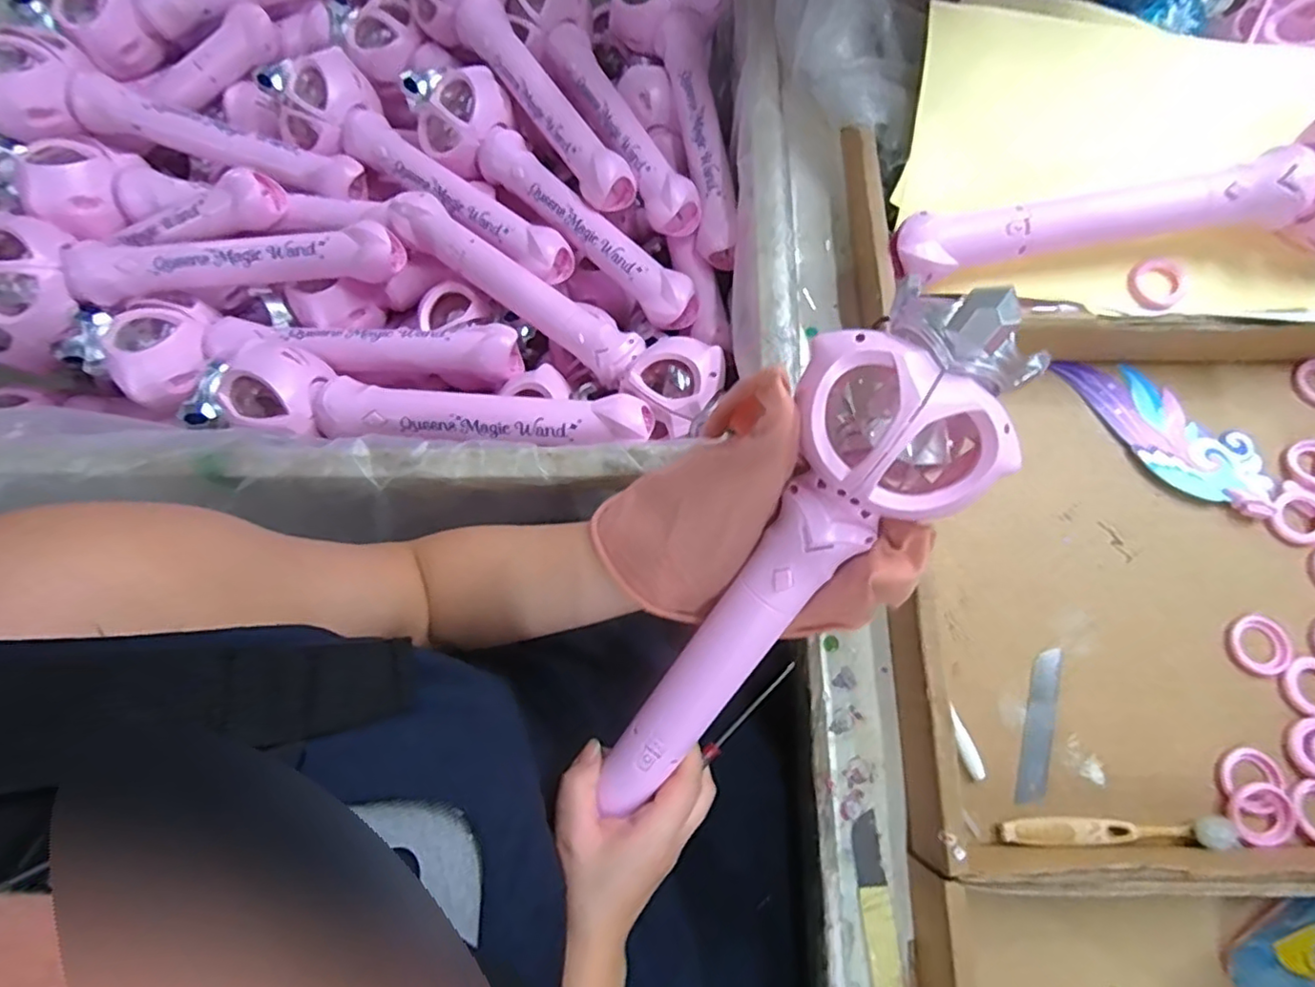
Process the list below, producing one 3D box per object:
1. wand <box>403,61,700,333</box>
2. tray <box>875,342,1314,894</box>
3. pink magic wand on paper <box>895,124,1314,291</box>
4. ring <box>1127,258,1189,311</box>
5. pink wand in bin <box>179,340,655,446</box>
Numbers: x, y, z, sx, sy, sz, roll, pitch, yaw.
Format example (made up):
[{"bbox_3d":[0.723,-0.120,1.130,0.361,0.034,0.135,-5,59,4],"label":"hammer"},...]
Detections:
[{"bbox_3d":[-0.102,-0.269,0.577,0.088,0.062,0.336,-40,76,-10],"label":"wand"},{"bbox_3d":[0.344,0.054,0.406,0.381,0.054,0.351,0,72,2],"label":"tray"},{"bbox_3d":[0.354,-0.205,0.427,0.357,0.094,0.085,-1,73,1],"label":"pink magic wand on paper"},{"bbox_3d":[0.367,-0.154,0.455,0.039,0.008,0.038,0,73,2],"label":"ring"},{"bbox_3d":[-0.186,-0.066,0.482,0.357,0.050,0.072,6,73,4],"label":"pink wand in bin"}]

